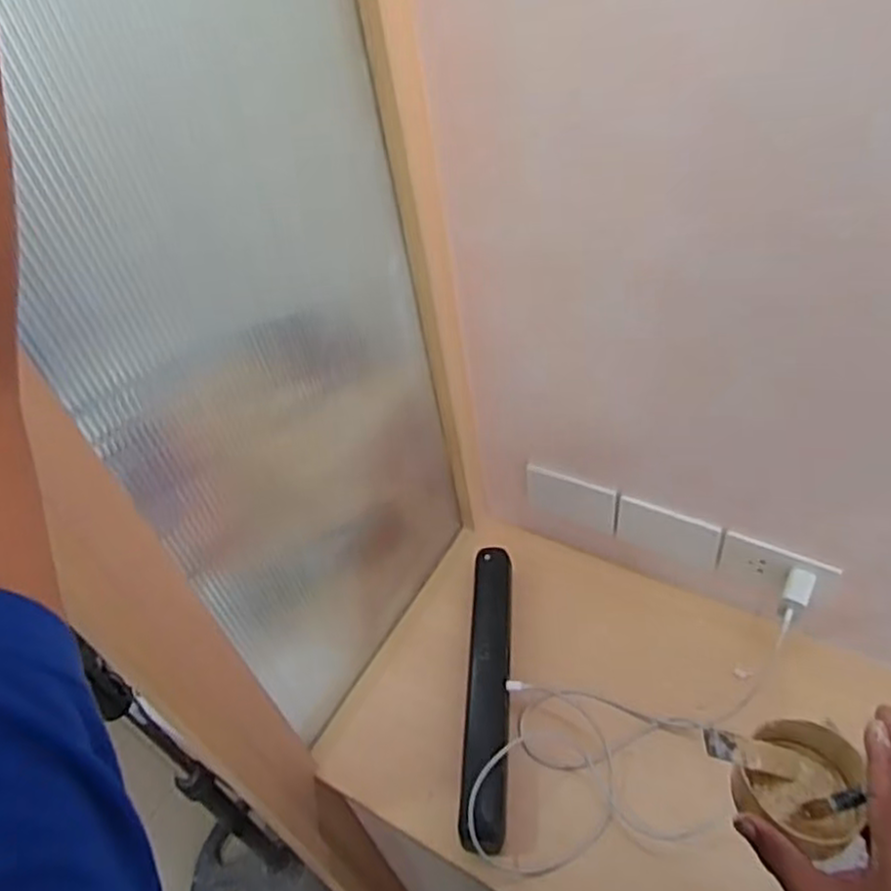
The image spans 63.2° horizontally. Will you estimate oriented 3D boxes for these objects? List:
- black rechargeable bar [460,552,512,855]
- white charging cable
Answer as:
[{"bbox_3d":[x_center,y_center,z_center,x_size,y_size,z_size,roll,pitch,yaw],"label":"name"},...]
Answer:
[{"bbox_3d":[0.050,0.271,0.831,0.050,0.055,0.352,1,49,6],"label":"black rechargeable bar"},{"bbox_3d":[0.233,0.282,0.782,0.410,0.108,0.201,-31,52,-5],"label":"white charging cable"}]

